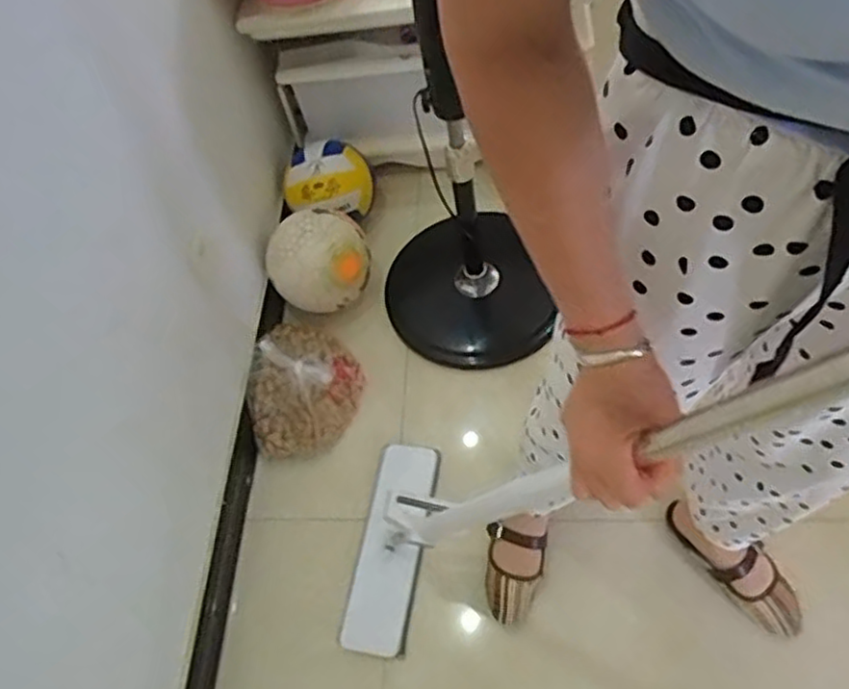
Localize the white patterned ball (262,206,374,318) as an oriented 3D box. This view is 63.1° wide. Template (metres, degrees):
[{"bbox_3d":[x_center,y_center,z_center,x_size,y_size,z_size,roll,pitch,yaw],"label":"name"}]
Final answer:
[{"bbox_3d":[-0.207,-0.164,1.417,0.191,0.173,0.161,5,59,-1],"label":"white patterned ball"}]

